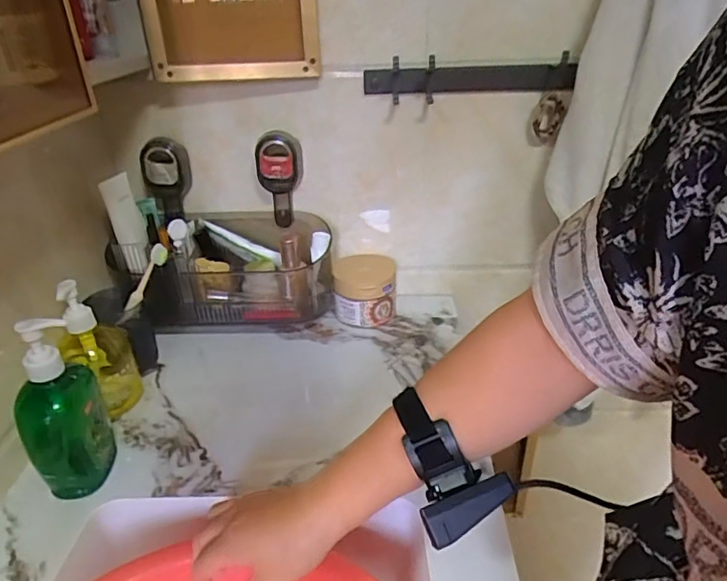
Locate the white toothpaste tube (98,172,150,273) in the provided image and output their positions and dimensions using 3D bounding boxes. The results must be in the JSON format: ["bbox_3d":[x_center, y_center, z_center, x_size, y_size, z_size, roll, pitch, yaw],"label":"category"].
[{"bbox_3d":[-0.317,-0.088,0.707,0.036,0.128,0.021,-18,11,-26],"label":"white toothpaste tube"}]

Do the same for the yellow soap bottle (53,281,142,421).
[{"bbox_3d":[-0.315,0.063,0.634,0.073,0.166,0.063,15,33,28],"label":"yellow soap bottle"}]

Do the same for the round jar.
[{"bbox_3d":[0.003,0.000,0.816,0.092,0.078,0.094,-2,29,1],"label":"round jar"}]

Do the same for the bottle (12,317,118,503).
[{"bbox_3d":[-0.293,0.117,0.512,0.075,0.187,0.059,-21,34,-30],"label":"bottle"}]

